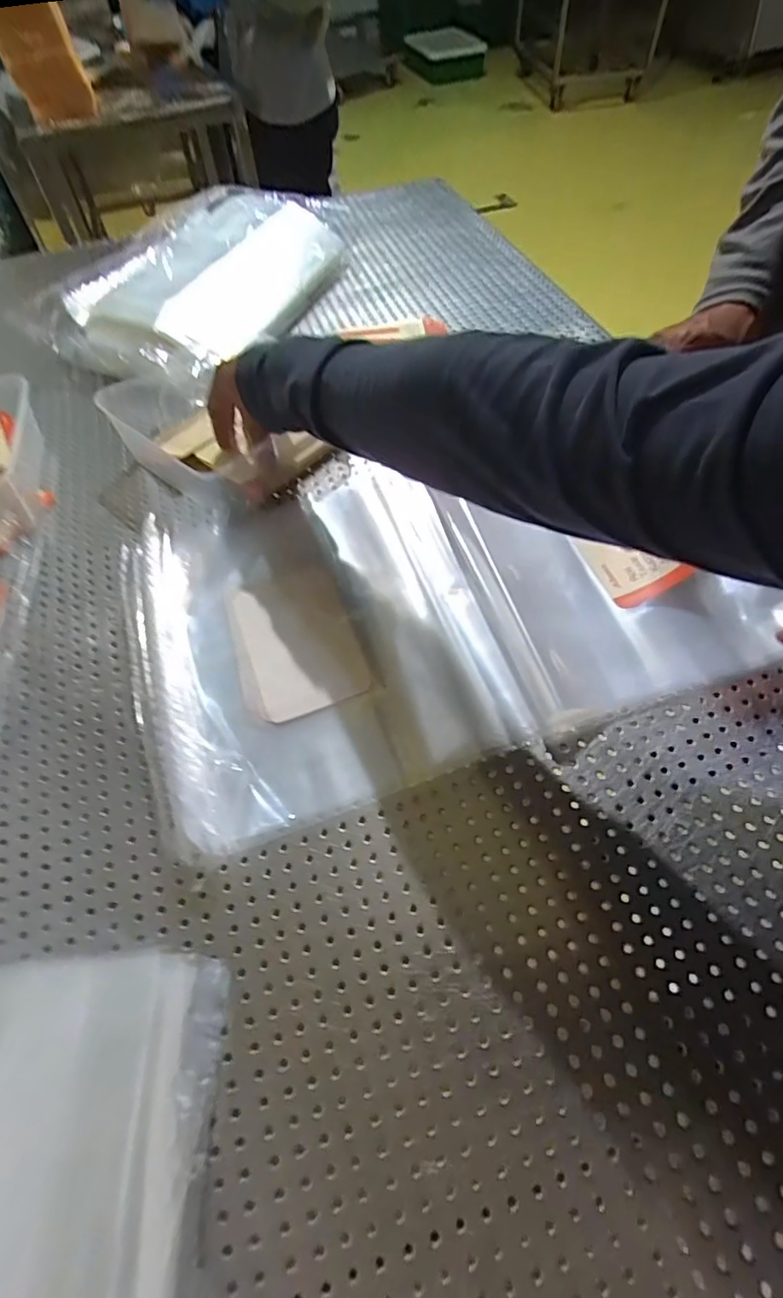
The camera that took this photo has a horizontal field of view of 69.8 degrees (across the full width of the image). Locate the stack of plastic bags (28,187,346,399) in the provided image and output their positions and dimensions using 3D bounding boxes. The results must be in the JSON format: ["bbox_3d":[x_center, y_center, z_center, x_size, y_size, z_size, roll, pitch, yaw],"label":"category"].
[{"bbox_3d":[-0.264,-0.471,0.720,0.257,0.101,0.327,25,60,16],"label":"stack of plastic bags"}]

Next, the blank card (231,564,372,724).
[{"bbox_3d":[-0.078,-0.009,0.468,0.088,0.006,0.138,-18,61,-11],"label":"blank card"}]

